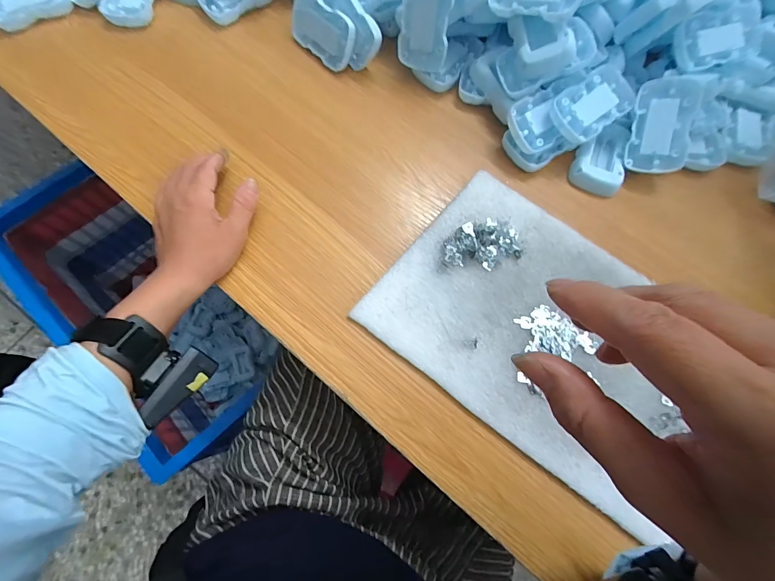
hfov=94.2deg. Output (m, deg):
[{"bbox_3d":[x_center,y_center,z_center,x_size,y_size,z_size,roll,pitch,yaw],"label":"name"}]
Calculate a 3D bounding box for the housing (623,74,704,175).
[{"bbox_3d":[0.281,-0.171,0.369,0.051,0.021,0.096,7,102,19],"label":"housing"}]

